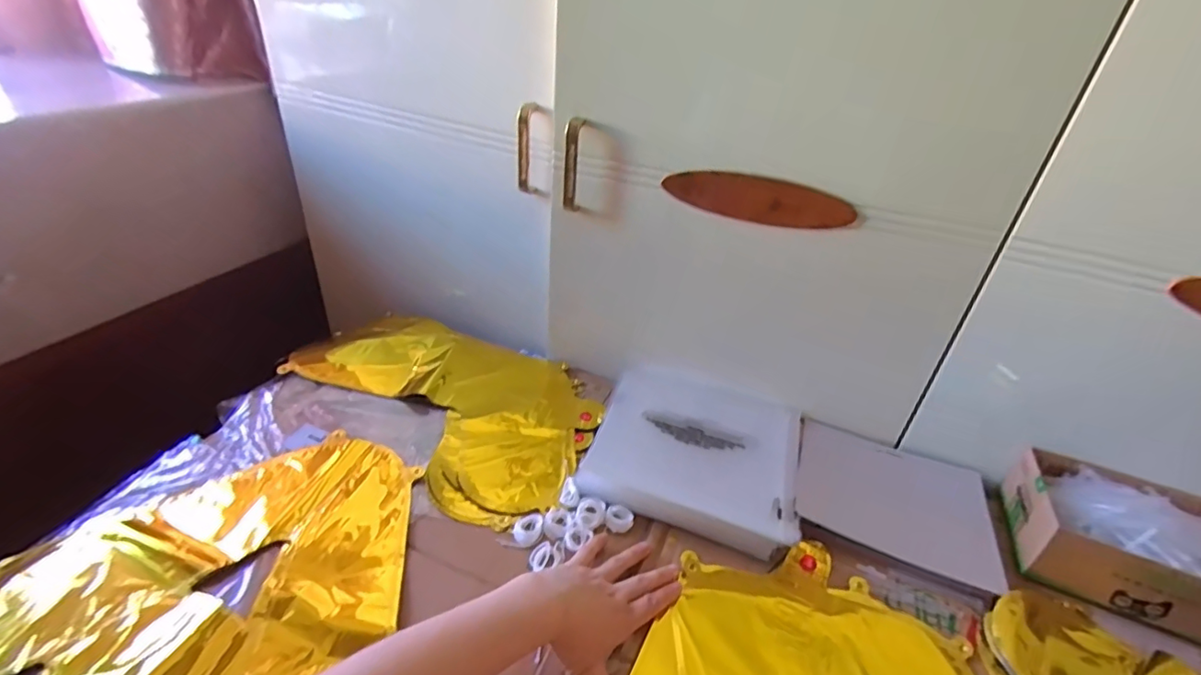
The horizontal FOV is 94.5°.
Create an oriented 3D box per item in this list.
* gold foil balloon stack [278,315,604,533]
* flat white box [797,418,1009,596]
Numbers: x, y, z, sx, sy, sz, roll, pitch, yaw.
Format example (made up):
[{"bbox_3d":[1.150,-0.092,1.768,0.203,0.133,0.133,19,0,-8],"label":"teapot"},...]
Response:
[{"bbox_3d":[-0.183,0.066,0.690,0.411,0.024,0.235,27,40,28],"label":"gold foil balloon stack"},{"bbox_3d":[0.315,0.168,0.601,0.195,0.012,0.151,19,37,19],"label":"flat white box"}]

